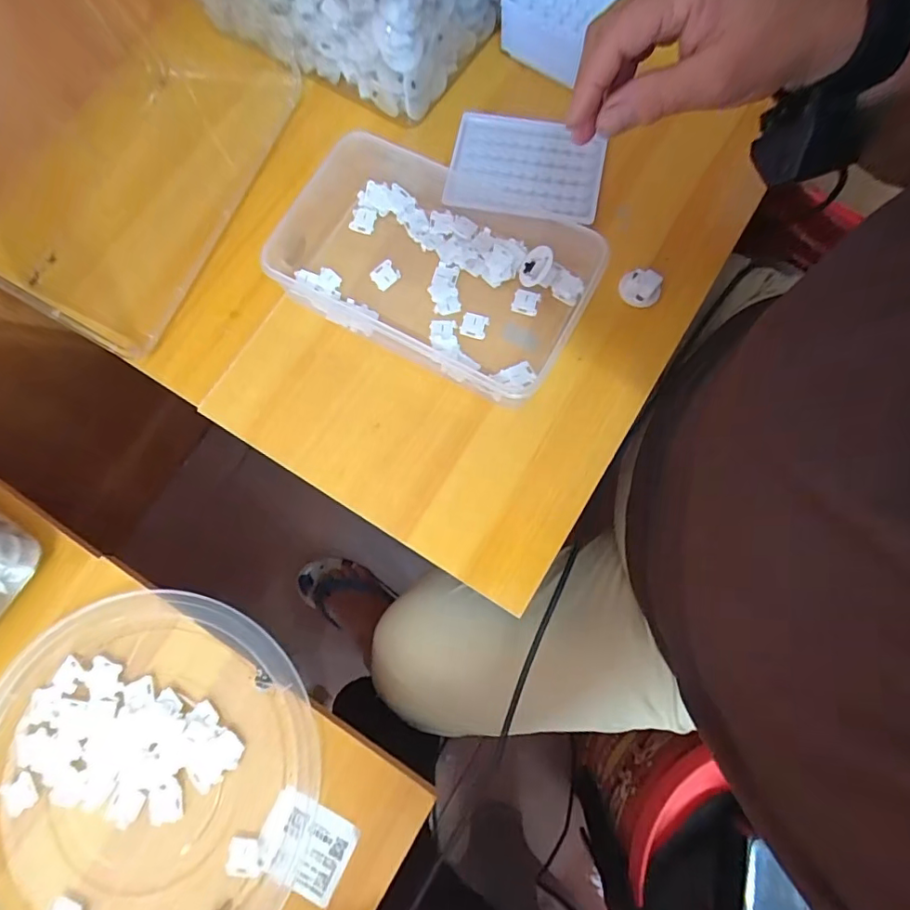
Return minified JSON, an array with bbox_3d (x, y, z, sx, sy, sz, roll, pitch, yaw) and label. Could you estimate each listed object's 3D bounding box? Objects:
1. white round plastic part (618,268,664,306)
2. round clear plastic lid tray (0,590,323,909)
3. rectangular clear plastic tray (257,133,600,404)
[{"bbox_3d":[0.147,-0.133,0.409,0.032,0.017,0.024,29,78,8],"label":"white round plastic part"},{"bbox_3d":[-0.211,0.215,0.340,0.233,0.015,0.228,0,76,-2],"label":"round clear plastic lid tray"},{"bbox_3d":[-0.021,-0.152,0.406,0.242,0.045,0.157,28,78,8],"label":"rectangular clear plastic tray"}]

